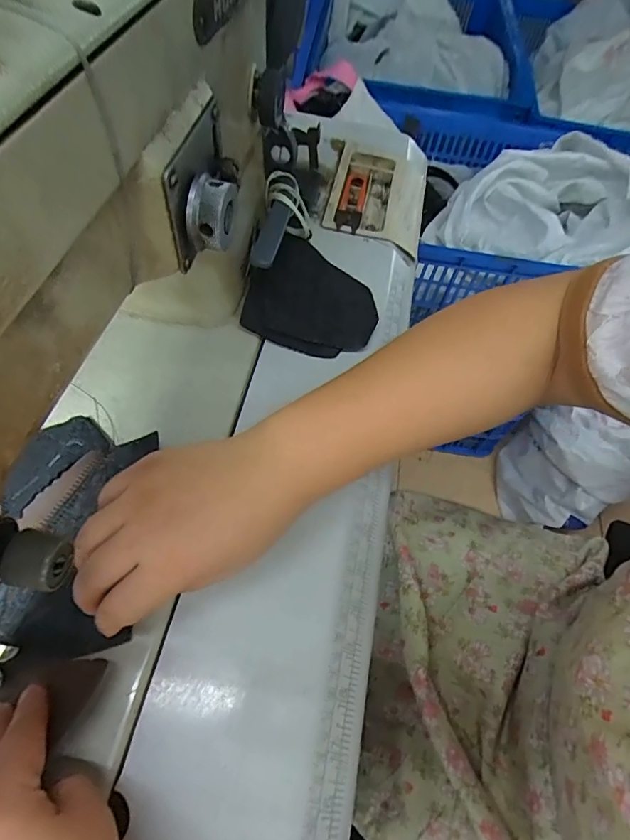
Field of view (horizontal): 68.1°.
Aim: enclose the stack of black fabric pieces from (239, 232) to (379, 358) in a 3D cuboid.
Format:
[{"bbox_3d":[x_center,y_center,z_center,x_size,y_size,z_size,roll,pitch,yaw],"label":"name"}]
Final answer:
[{"bbox_3d":[-0.002,-0.114,0.414,0.110,0.015,0.126,8,60,-2],"label":"stack of black fabric pieces"}]

